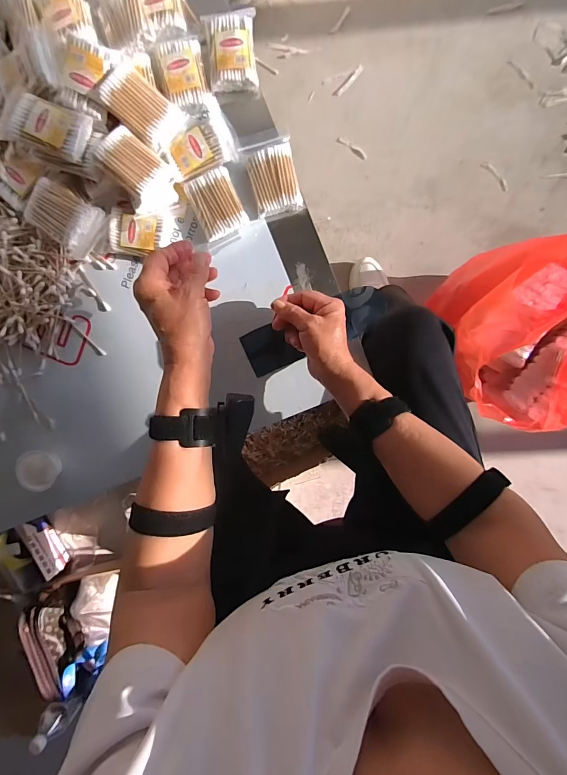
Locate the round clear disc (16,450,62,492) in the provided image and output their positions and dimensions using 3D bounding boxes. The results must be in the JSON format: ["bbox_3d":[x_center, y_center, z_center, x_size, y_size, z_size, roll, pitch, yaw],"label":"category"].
[{"bbox_3d":[-0.333,0.113,0.485,0.045,0.025,0.053,-23,93,4],"label":"round clear disc"}]

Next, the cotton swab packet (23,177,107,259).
[{"bbox_3d":[-0.272,-0.209,0.437,0.085,0.026,0.064,31,95,0],"label":"cotton swab packet"}]

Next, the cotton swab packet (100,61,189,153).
[{"bbox_3d":[-0.167,-0.333,0.424,0.083,0.018,0.058,35,88,-24],"label":"cotton swab packet"}]

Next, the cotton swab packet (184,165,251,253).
[{"bbox_3d":[-0.084,-0.229,0.452,0.060,0.017,0.084,-24,93,4],"label":"cotton swab packet"}]

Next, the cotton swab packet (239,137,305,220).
[{"bbox_3d":[-0.013,-0.265,0.447,0.060,0.017,0.088,-14,94,3],"label":"cotton swab packet"}]

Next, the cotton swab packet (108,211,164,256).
[{"bbox_3d":[-0.188,-0.195,0.451,0.066,0.009,0.048,7,95,2],"label":"cotton swab packet"}]

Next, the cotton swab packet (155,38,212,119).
[{"bbox_3d":[-0.121,-0.385,0.438,0.051,0.017,0.092,-13,94,3],"label":"cotton swab packet"}]

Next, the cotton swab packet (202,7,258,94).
[{"bbox_3d":[-0.063,-0.413,0.436,0.060,0.019,0.082,-8,94,3],"label":"cotton swab packet"}]

